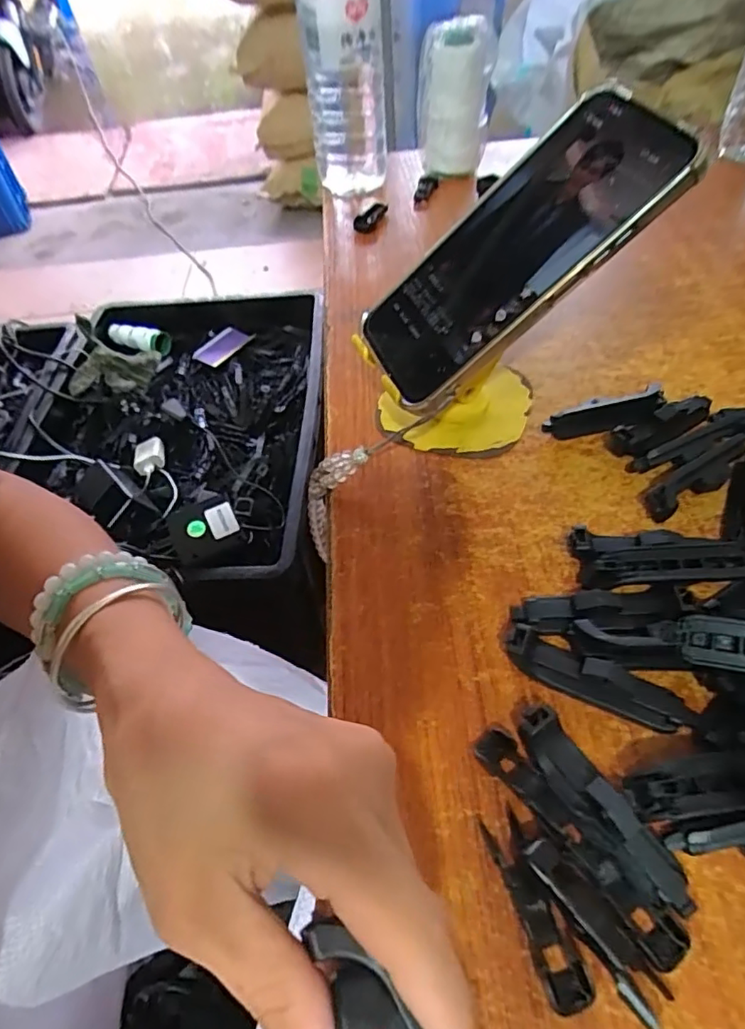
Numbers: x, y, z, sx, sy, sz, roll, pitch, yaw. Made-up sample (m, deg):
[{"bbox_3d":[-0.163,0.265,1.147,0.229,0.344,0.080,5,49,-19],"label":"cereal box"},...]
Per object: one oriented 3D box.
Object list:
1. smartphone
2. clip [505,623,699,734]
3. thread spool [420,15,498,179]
[{"bbox_3d":[0.066,-0.130,0.282,0.164,0.008,0.080,-39,55,18],"label":"smartphone"},{"bbox_3d":[0.092,0.068,0.234,0.076,0.017,0.017,17,54,18],"label":"clip"},{"bbox_3d":[0.076,-0.378,0.524,0.064,0.114,0.047,1,51,5],"label":"thread spool"}]

